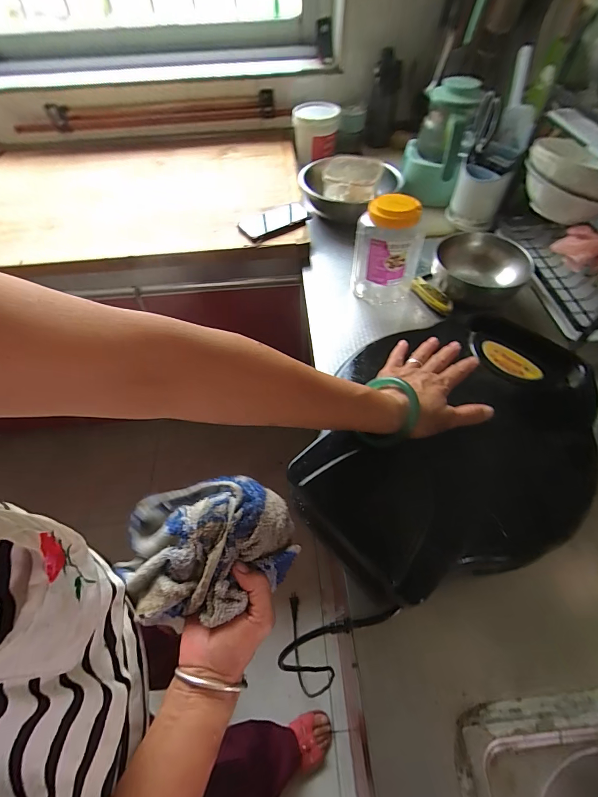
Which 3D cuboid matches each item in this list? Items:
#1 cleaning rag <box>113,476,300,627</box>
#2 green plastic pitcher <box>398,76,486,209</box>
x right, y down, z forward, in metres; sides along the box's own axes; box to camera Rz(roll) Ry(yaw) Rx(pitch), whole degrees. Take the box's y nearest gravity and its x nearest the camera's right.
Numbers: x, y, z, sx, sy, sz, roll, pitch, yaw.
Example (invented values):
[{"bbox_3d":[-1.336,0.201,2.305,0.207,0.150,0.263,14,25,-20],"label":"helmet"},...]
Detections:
[{"bbox_3d":[-0.100,0.152,0.355,0.185,0.096,0.122,-4,55,-1],"label":"cleaning rag"},{"bbox_3d":[0.313,-0.575,0.796,0.139,0.202,0.120,20,58,15],"label":"green plastic pitcher"}]

